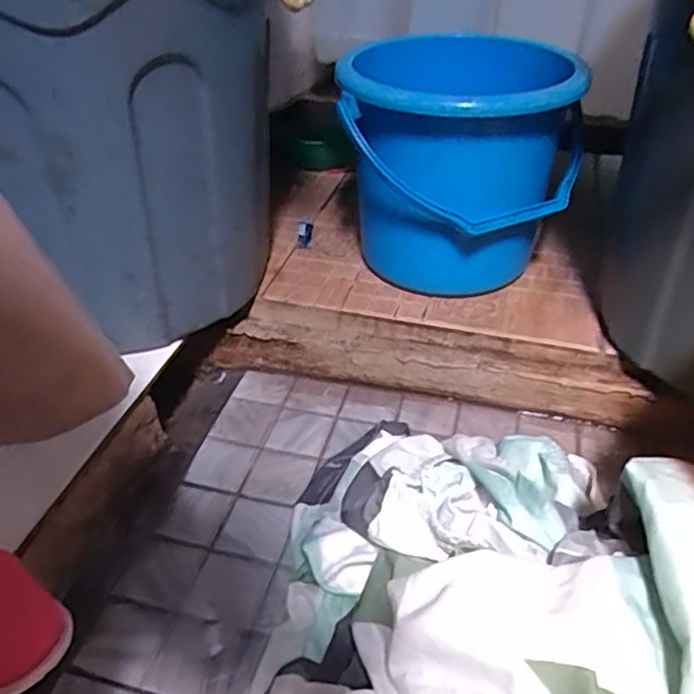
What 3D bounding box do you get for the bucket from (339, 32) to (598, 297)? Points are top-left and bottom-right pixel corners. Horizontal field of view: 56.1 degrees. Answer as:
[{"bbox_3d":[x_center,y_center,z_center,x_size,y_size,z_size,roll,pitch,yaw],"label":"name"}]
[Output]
[{"bbox_3d":[0.119,-0.221,0.795,0.244,0.251,0.278,1,38,4],"label":"bucket"}]

